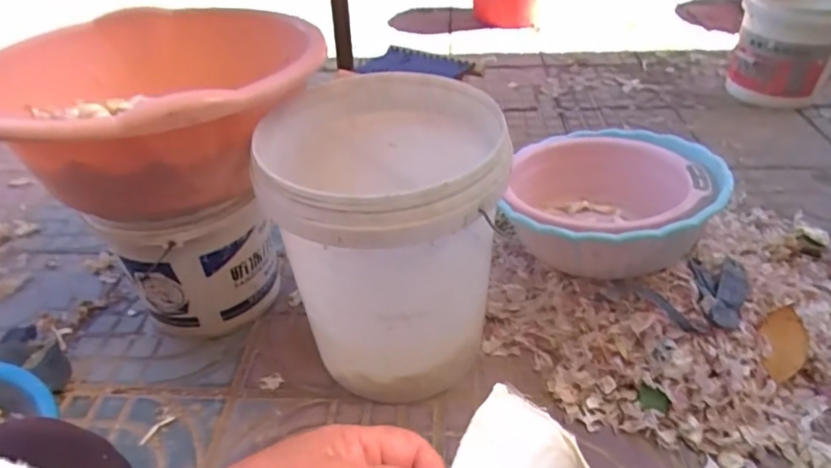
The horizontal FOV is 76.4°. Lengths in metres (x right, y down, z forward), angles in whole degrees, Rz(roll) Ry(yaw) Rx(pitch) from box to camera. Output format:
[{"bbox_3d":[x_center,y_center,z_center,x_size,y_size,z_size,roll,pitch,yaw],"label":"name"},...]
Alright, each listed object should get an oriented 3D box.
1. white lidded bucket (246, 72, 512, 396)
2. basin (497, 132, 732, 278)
[{"bbox_3d":[-0.042,-0.012,0.714,0.285,0.306,0.329,-6,40,-2],"label":"white lidded bucket"},{"bbox_3d":[0.311,-0.046,0.873,0.302,0.175,0.332,-2,40,2],"label":"basin"}]

